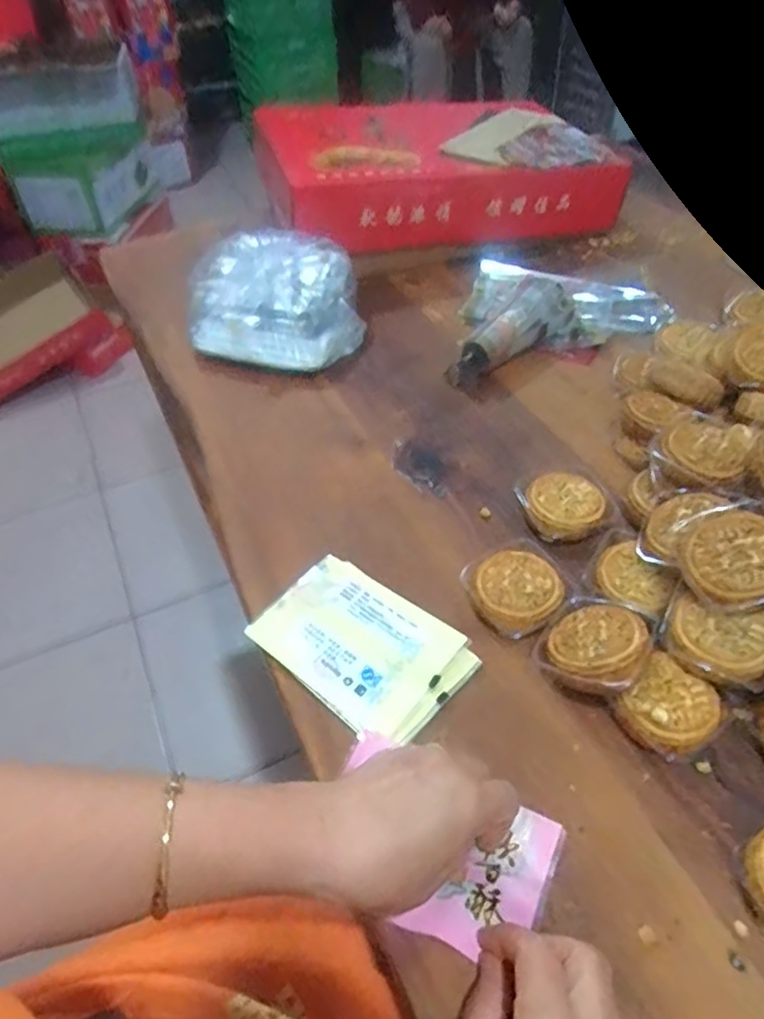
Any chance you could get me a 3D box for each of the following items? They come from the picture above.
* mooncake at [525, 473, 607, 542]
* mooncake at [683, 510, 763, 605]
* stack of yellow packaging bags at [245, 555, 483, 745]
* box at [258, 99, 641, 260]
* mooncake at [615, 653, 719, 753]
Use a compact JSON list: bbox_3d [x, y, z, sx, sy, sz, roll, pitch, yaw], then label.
[{"bbox_3d":[0.157,0.000,0.578,0.064,0.027,0.063,-2,46,2],"label":"mooncake"},{"bbox_3d":[0.241,0.033,0.450,0.062,0.020,0.062,-10,56,16],"label":"mooncake"},{"bbox_3d":[-0.015,0.103,0.505,0.152,0.013,0.100,31,55,29],"label":"stack of yellow packaging bags"},{"bbox_3d":[0.072,-0.490,0.961,0.461,0.110,0.312,-11,48,-5],"label":"box"},{"bbox_3d":[0.192,0.137,0.451,0.059,0.032,0.054,-37,54,-28],"label":"mooncake"}]

